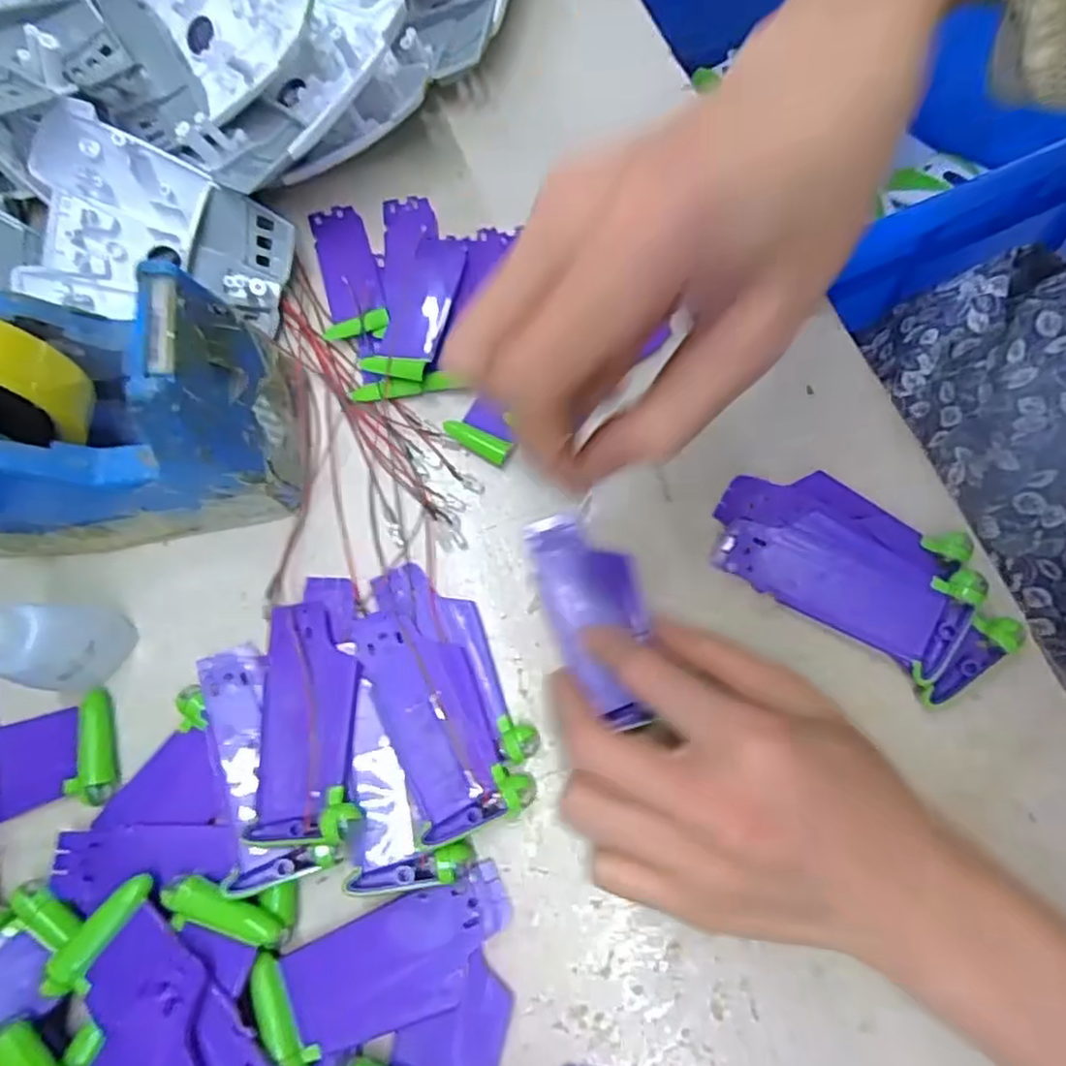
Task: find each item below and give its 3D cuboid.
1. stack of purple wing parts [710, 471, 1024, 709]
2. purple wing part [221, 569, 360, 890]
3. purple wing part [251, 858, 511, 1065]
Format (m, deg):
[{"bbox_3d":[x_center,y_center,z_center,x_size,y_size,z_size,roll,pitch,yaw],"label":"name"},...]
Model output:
[{"bbox_3d":[0.126,0.013,0.265,0.110,0.034,0.055,37,79,14],"label":"stack of purple wing parts"},{"bbox_3d":[-0.084,0.071,0.262,0.043,0.013,0.114,-6,63,12],"label":"purple wing part"},{"bbox_3d":[-0.050,0.149,0.234,0.087,0.007,0.038,-27,73,-4],"label":"purple wing part"}]

